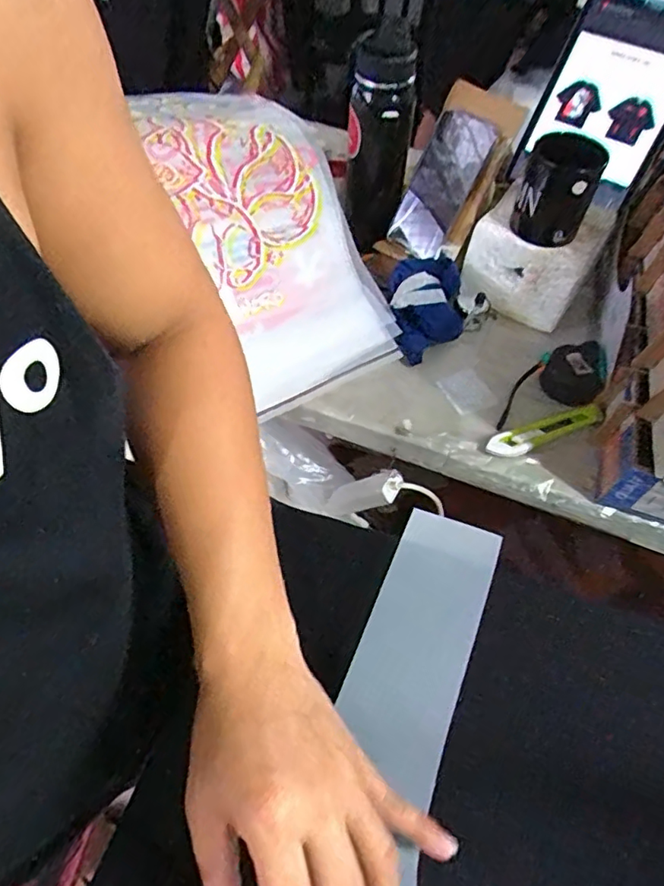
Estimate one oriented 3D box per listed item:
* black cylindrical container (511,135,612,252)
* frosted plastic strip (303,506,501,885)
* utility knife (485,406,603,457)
[{"bbox_3d":[0.255,-0.287,0.643,0.078,0.106,0.073,15,56,6],"label":"black cylindrical container"},{"bbox_3d":[0.038,0.193,0.354,0.105,0.065,0.317,17,50,7],"label":"frosted plastic strip"},{"bbox_3d":[0.237,-0.012,0.632,0.138,0.017,0.031,-16,59,-14],"label":"utility knife"}]

